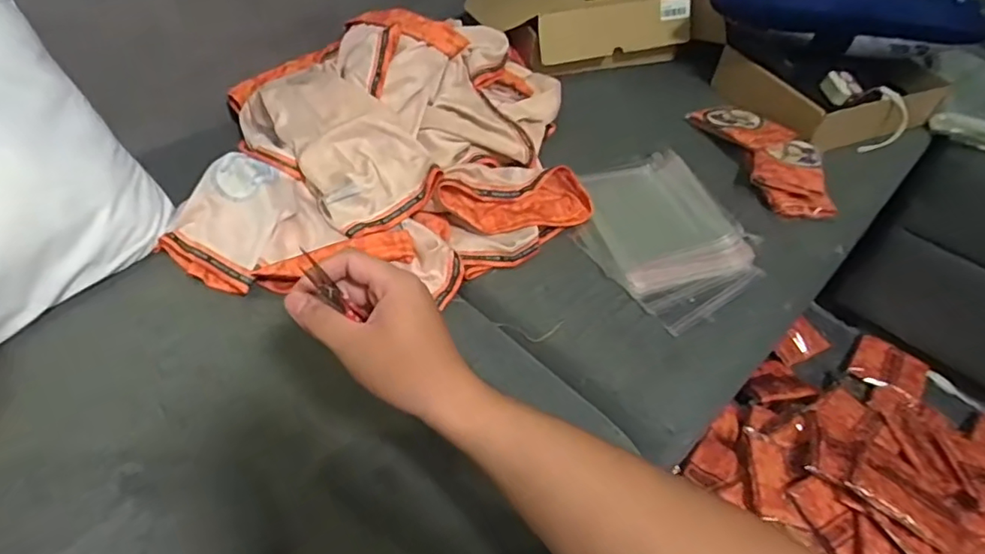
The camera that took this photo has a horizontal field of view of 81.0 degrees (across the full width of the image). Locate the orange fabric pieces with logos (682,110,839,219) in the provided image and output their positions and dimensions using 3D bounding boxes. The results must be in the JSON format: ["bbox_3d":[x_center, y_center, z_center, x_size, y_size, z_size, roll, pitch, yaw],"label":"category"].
[{"bbox_3d":[0.386,-0.179,0.811,0.107,0.038,0.249,-7,50,-12],"label":"orange fabric pieces with logos"}]

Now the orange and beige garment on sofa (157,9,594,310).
[{"bbox_3d":[-0.126,-0.181,0.706,0.468,0.119,0.430,-2,49,-8],"label":"orange and beige garment on sofa"}]

